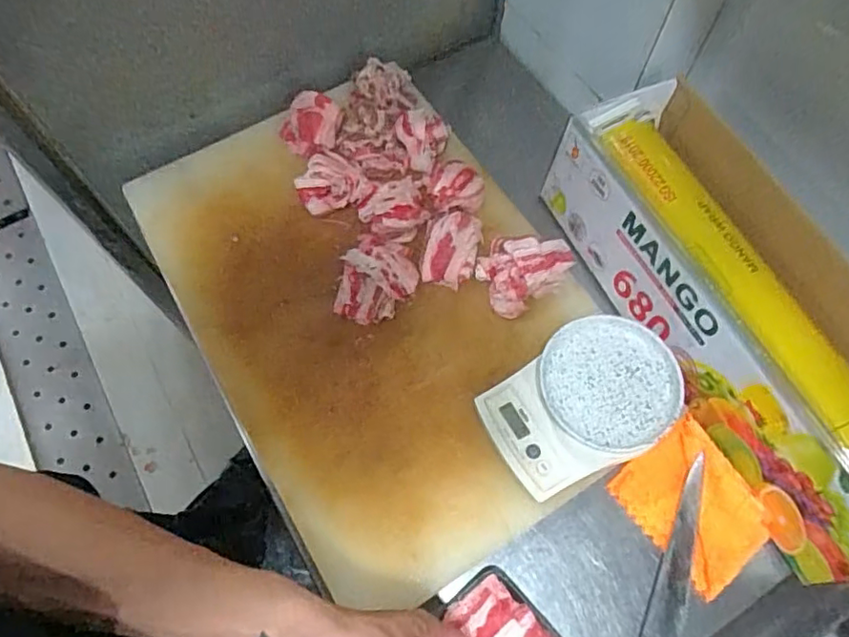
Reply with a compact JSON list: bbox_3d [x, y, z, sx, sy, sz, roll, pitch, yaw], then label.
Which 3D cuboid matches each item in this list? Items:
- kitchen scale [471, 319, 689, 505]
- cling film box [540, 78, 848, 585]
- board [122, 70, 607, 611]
[{"bbox_3d":[0.159,0.083,0.585,0.190,0.054,0.139,-27,68,-13],"label":"kitchen scale"},{"bbox_3d":[0.323,-0.013,0.592,0.167,0.116,0.498,-25,70,-10],"label":"cling film box"},{"bbox_3d":[-0.054,-0.024,0.659,0.394,0.033,0.594,-31,69,-10],"label":"board"}]

